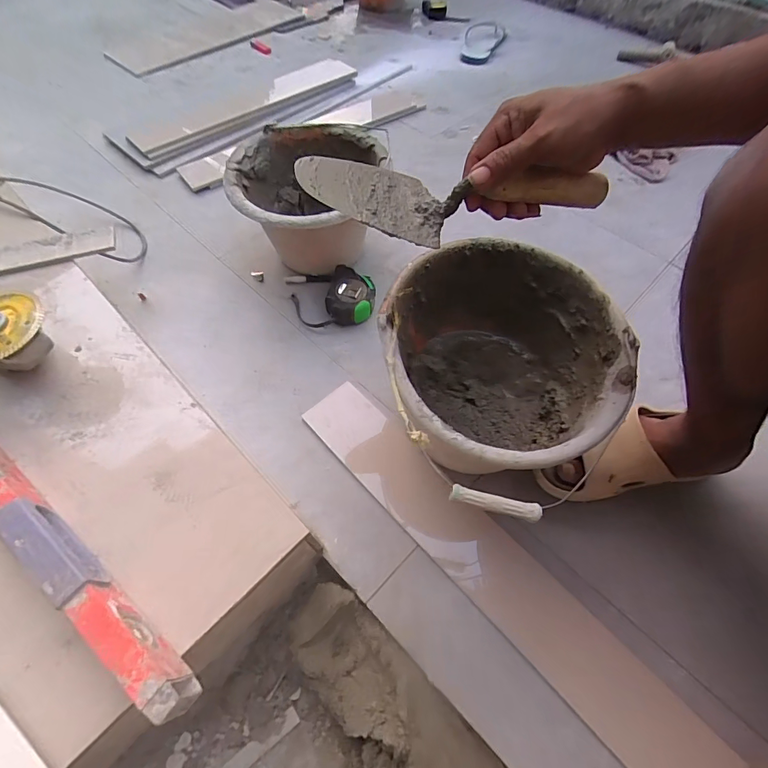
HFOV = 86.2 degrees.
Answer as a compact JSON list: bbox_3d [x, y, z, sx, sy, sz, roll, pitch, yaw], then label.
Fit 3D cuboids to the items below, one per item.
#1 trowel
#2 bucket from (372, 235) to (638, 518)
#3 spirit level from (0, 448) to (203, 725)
[{"bbox_3d":[0.069,-0.168,0.368,0.277,0.047,0.076,-3,60,-8],"label":"trowel"},{"bbox_3d":[0.128,0.000,0.515,0.275,0.205,0.286,1,59,-1],"label":"bucket"},{"bbox_3d":[-0.381,0.100,0.408,0.569,0.060,0.030,34,64,18],"label":"spirit level"}]

